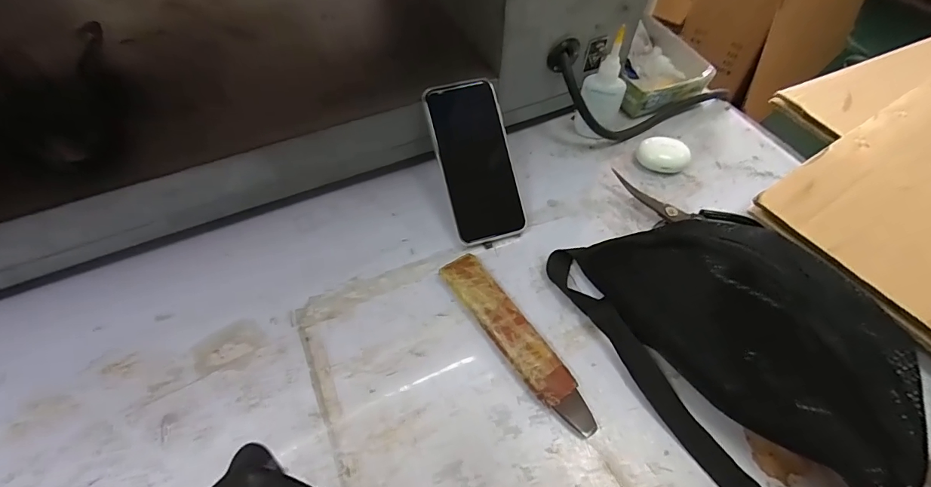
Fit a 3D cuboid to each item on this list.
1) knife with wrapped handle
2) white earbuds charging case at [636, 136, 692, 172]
[{"bbox_3d":[0.044,0.083,0.373,0.038,0.019,0.185,-30,60,-19],"label":"knife with wrapped handle"},{"bbox_3d":[0.233,-0.105,0.498,0.057,0.022,0.047,27,60,18],"label":"white earbuds charging case"}]

